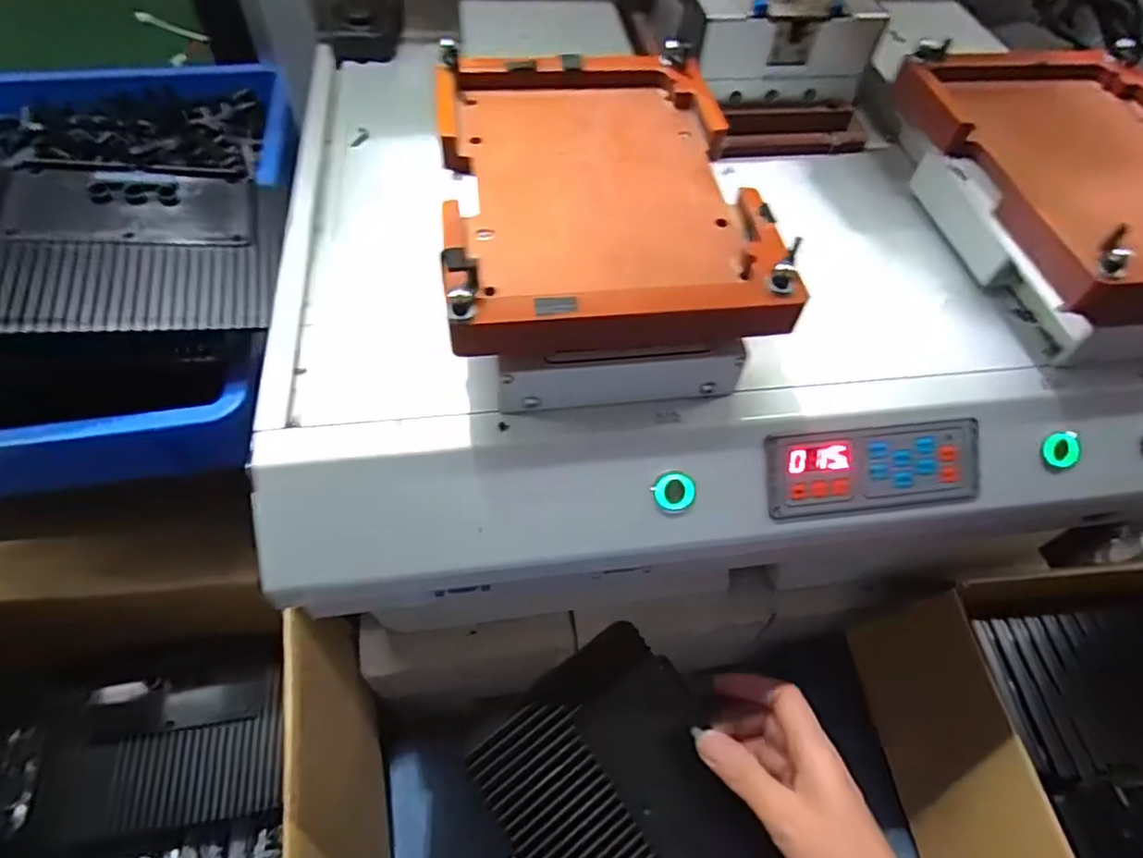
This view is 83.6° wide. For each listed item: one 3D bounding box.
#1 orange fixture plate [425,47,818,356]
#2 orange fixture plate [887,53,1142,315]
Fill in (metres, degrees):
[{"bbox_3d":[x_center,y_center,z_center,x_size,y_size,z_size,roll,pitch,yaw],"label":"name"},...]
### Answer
[{"bbox_3d":[0.011,-0.131,0.337,0.155,0.033,0.207,-6,56,-8],"label":"orange fixture plate"},{"bbox_3d":[0.307,-0.166,0.378,0.176,0.039,0.245,-9,56,-10],"label":"orange fixture plate"}]

